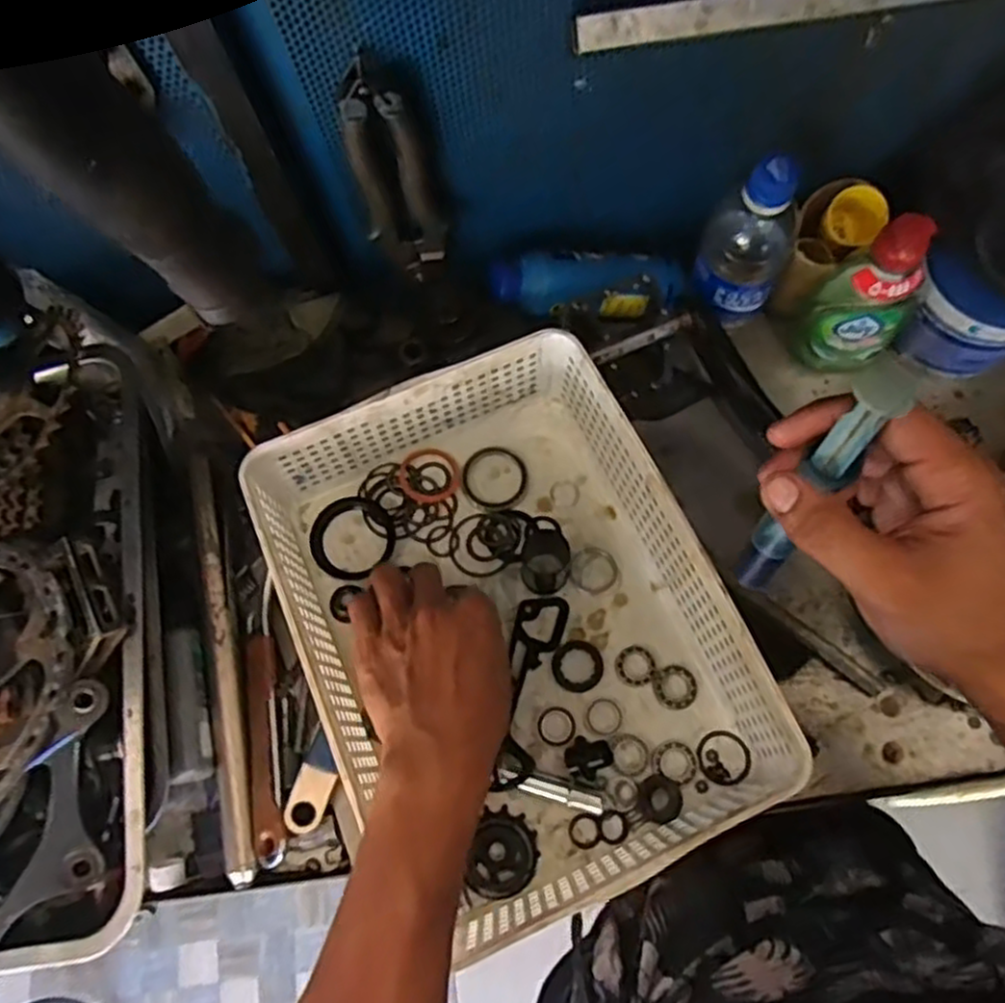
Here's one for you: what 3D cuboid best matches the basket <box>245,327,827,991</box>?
[{"bbox_3d":[0.002,0.076,0.489,0.244,0.084,0.324,-23,71,-8],"label":"basket"}]

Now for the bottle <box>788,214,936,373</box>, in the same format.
[{"bbox_3d":[0.257,-0.145,0.535,0.069,0.155,0.046,35,78,14],"label":"bottle"}]

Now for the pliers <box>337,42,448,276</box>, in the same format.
[{"bbox_3d":[-0.067,-0.205,0.479,0.050,0.162,0.020,-11,72,1],"label":"pliers"}]

